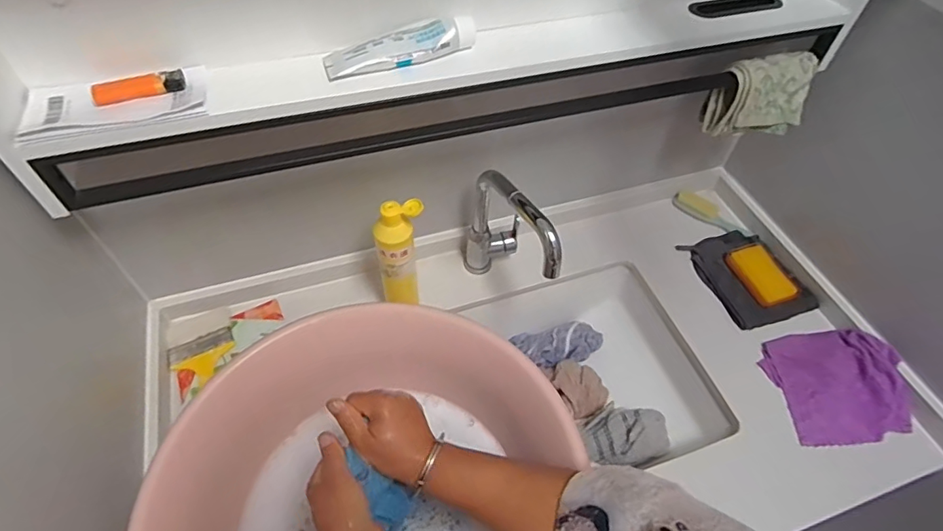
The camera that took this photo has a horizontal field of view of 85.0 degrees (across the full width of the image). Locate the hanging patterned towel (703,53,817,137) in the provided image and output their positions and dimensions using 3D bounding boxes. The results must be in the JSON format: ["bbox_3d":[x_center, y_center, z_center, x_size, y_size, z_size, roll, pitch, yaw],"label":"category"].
[{"bbox_3d":[0.417,-0.237,0.733,0.132,0.099,0.069,-10,54,-11],"label":"hanging patterned towel"}]

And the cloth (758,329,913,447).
[{"bbox_3d":[0.540,0.170,0.759,0.163,0.053,0.169,-5,53,-7],"label":"cloth"}]

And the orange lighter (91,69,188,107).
[{"bbox_3d":[-0.324,-0.172,0.501,0.081,0.016,0.029,-21,57,-18],"label":"orange lighter"}]

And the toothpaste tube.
[{"bbox_3d":[-0.075,-0.235,0.552,0.162,0.035,0.045,-13,55,-13],"label":"toothpaste tube"}]

